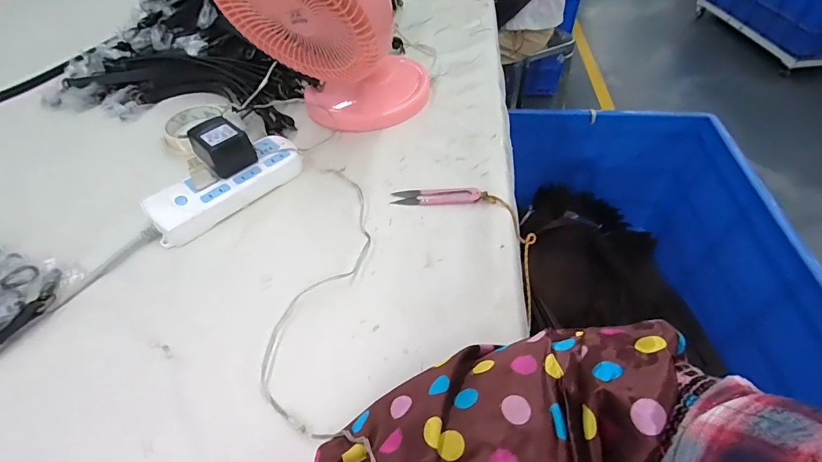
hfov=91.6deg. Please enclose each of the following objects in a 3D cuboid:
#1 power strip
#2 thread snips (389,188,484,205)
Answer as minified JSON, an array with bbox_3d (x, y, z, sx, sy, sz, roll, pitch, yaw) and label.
[{"bbox_3d":[-0.224,-0.057,0.493,0.072,0.029,0.185,37,59,28],"label":"power strip"},{"bbox_3d":[0.029,-0.042,0.471,0.101,0.009,0.026,3,50,4],"label":"thread snips"}]

